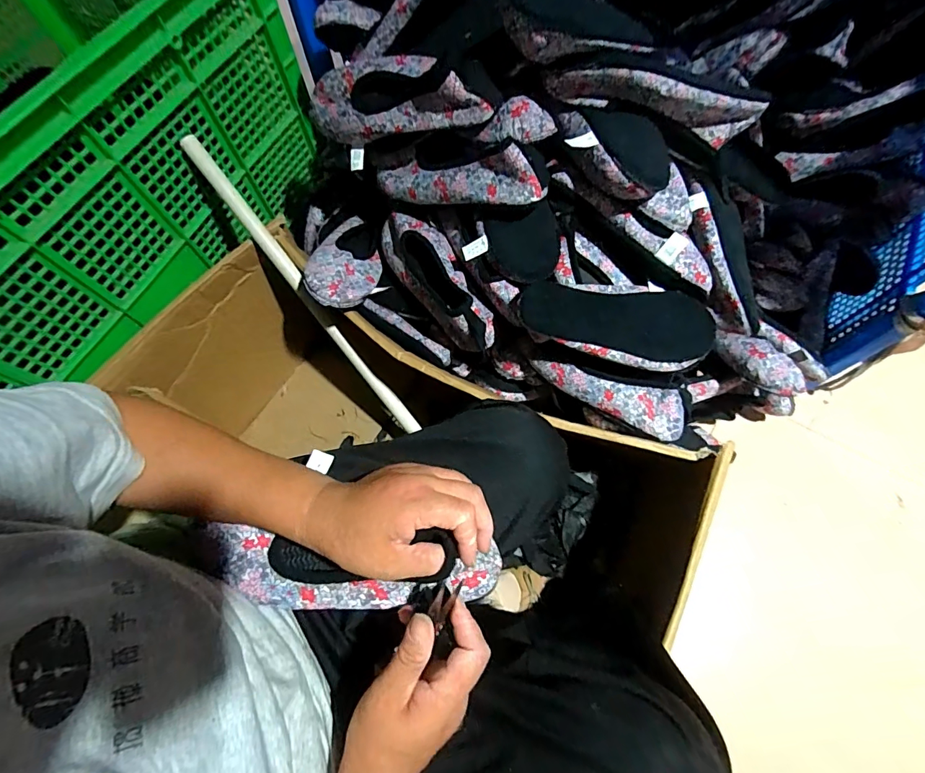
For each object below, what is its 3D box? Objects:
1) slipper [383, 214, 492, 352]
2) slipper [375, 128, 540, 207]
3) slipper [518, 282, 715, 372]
[{"bbox_3d":[-0.037,-0.154,0.599,0.081,0.058,0.248,-31,70,-10],"label":"slipper"},{"bbox_3d":[-0.014,-0.270,0.555,0.237,0.061,0.076,19,68,32],"label":"slipper"},{"bbox_3d":[0.193,-0.080,0.544,0.250,0.059,0.095,5,68,5],"label":"slipper"}]

